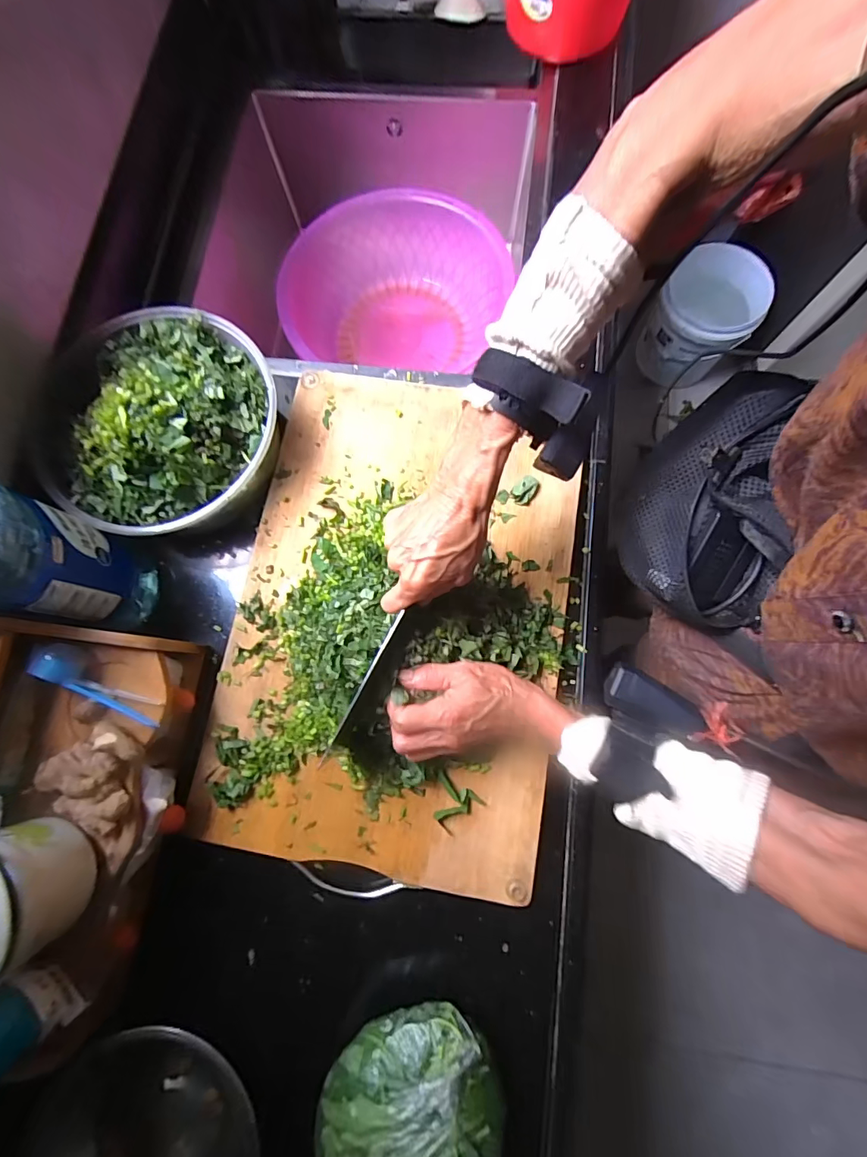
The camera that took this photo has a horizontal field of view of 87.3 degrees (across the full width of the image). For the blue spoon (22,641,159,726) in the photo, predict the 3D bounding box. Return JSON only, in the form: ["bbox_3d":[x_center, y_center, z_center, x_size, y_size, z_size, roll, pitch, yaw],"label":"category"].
[{"bbox_3d":[-0.283,0.090,0.377,0.113,0.030,0.025,30,80,8],"label":"blue spoon"}]

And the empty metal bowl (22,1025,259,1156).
[{"bbox_3d":[-0.230,0.460,0.369,0.148,0.045,0.172,-43,80,-8],"label":"empty metal bowl"}]

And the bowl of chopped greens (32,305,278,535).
[{"bbox_3d":[-0.270,-0.156,0.456,0.215,0.097,0.229,0,77,1],"label":"bowl of chopped greens"}]

